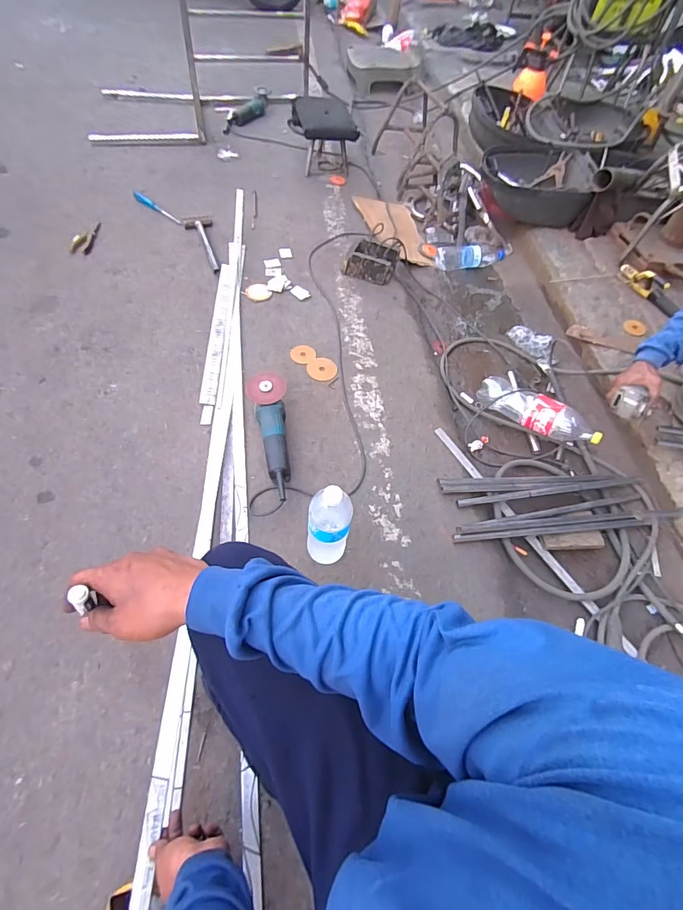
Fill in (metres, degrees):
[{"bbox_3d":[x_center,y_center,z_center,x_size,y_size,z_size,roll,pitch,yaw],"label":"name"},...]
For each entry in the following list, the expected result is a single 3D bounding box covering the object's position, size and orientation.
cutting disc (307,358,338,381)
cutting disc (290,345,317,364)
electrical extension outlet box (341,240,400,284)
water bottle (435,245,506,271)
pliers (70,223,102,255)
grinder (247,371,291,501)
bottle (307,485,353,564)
[{"bbox_3d":[-0.054,-0.242,1.176,0.083,0.004,0.082,0,58,-4],"label":"cutting disc"},{"bbox_3d":[-0.112,-0.292,1.204,0.070,0.004,0.067,2,58,-3],"label":"cutting disc"},{"bbox_3d":[0.097,-0.641,1.390,0.163,0.078,0.119,18,59,3],"label":"electrical extension outlet box"},{"bbox_3d":[0.481,-0.750,1.575,0.257,0.072,0.084,-12,60,-12],"label":"water bottle"},{"bbox_3d":[-0.826,-0.704,1.350,0.061,0.010,0.165,2,58,-3],"label":"pliers"},{"bbox_3d":[-0.161,-0.050,0.988,0.091,0.090,0.304,-7,61,-11],"label":"grinder"},{"bbox_3d":[-0.024,0.143,0.792,0.077,0.251,0.063,1,58,-4],"label":"bottle"}]

